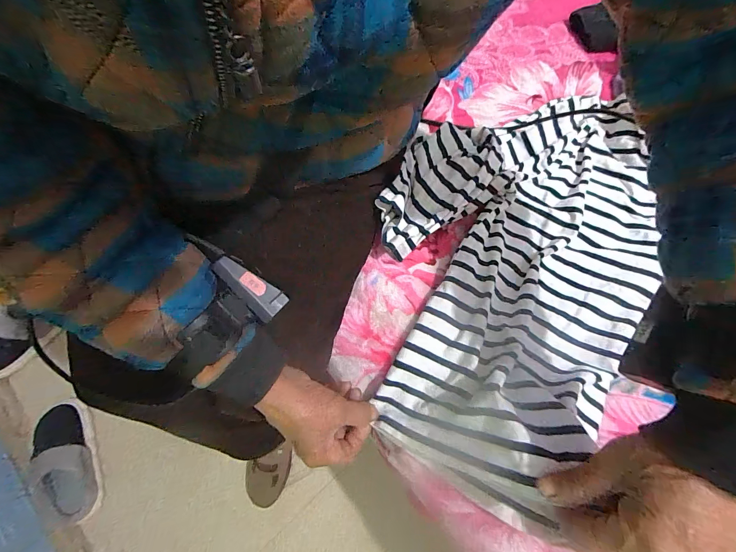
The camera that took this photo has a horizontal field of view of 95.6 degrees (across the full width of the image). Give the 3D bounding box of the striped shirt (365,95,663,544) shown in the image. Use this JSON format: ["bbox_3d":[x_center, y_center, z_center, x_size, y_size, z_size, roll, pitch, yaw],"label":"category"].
[{"bbox_3d":[0.155,-0.029,0.365,0.287,0.090,0.471,28,70,8],"label":"striped shirt"}]

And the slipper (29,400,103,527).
[{"bbox_3d":[-0.632,0.375,0.688,0.086,0.059,0.255,-27,72,-13],"label":"slipper"}]

